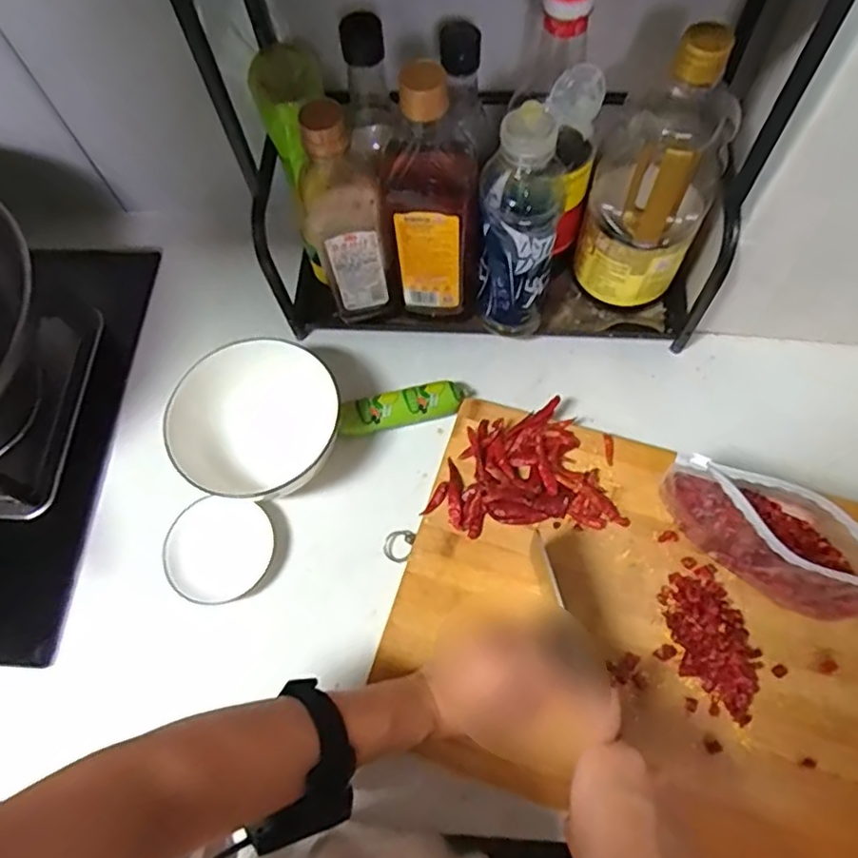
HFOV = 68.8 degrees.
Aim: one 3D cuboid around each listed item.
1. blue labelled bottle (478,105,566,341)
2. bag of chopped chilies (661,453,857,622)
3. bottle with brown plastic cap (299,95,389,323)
[{"bbox_3d":[0.076,-0.169,0.534,0.064,0.224,0.073,10,67,7],"label":"blue labelled bottle"},{"bbox_3d":[0.268,0.086,0.490,0.178,0.096,0.063,30,71,14],"label":"bag of chopped chilies"},{"bbox_3d":[-0.072,-0.176,0.532,0.061,0.234,0.044,-13,66,-3],"label":"bottle with brown plastic cap"}]

